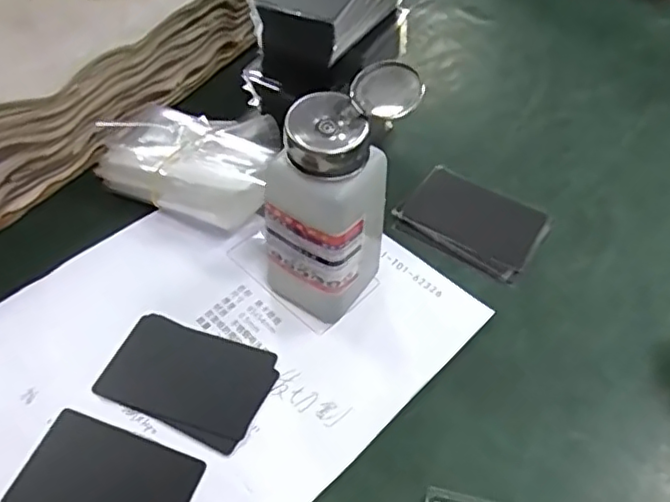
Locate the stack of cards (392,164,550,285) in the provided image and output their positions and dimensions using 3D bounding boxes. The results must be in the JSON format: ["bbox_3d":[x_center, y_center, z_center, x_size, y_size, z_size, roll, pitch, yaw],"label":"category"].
[{"bbox_3d":[0.092,-0.021,0.426,0.093,0.004,0.069,26,55,19],"label":"stack of cards"}]

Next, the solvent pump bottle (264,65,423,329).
[{"bbox_3d":[0.001,-0.025,0.337,0.048,0.139,0.068,35,58,24],"label":"solvent pump bottle"}]

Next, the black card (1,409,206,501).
[{"bbox_3d":[-0.112,0.115,0.310,0.082,0.004,0.052,18,55,10],"label":"black card"}]

